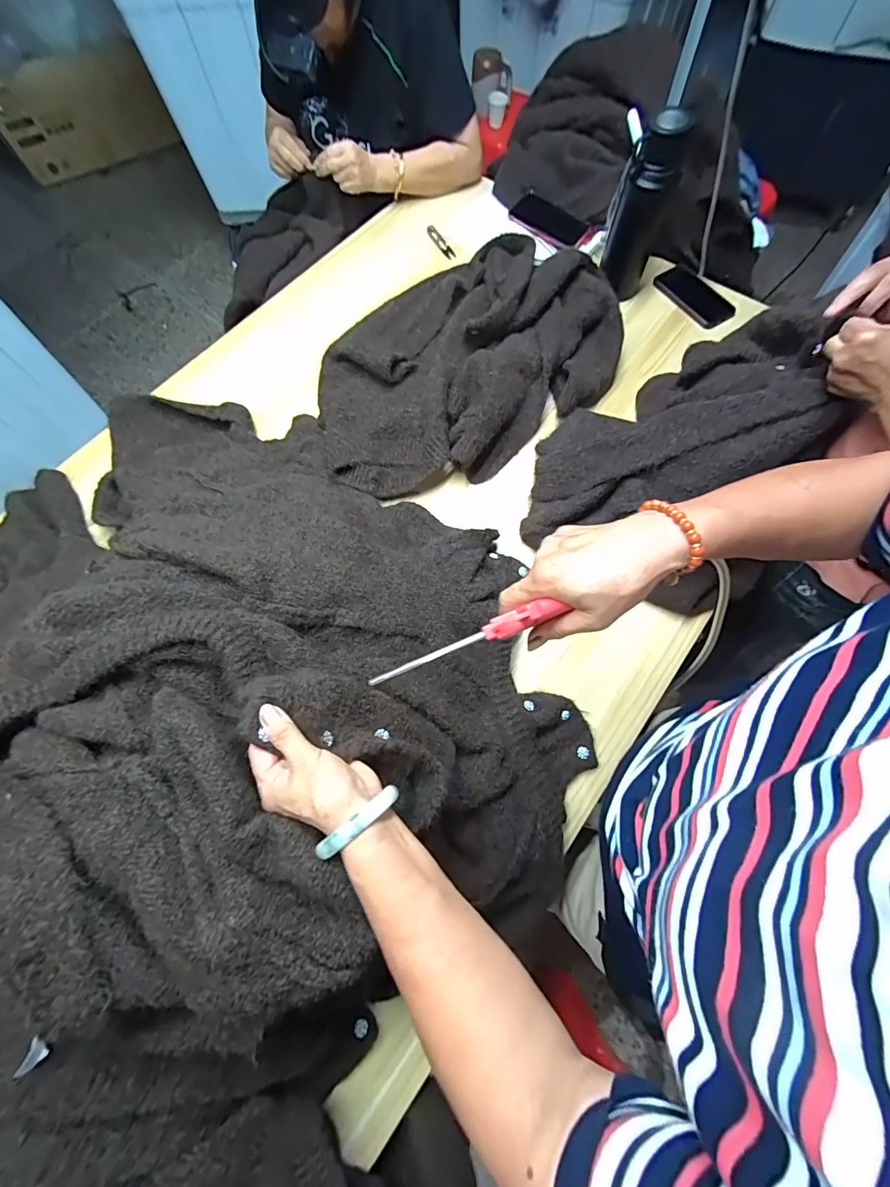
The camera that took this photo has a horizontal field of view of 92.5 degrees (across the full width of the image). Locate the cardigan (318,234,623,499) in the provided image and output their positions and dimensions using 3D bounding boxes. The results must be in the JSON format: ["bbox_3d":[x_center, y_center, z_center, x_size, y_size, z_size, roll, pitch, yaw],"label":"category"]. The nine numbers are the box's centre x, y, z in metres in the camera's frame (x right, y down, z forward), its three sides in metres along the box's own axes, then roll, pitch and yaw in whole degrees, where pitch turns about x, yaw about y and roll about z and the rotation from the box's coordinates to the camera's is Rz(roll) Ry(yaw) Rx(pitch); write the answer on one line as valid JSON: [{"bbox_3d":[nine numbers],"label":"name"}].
[{"bbox_3d":[0.025,-0.405,0.732,0.584,0.082,0.386,-35,74,-11],"label":"cardigan"}]

